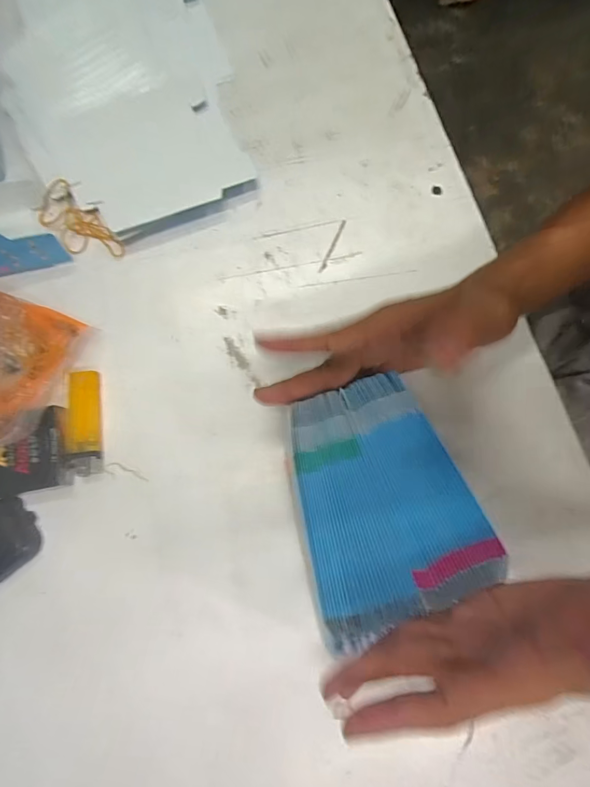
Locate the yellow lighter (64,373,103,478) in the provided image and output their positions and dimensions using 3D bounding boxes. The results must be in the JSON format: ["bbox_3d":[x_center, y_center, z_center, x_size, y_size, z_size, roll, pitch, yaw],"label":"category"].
[{"bbox_3d":[-0.164,0.022,0.323,0.023,0.008,0.081,-5,79,-1],"label":"yellow lighter"}]

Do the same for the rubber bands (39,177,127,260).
[{"bbox_3d":[-0.187,-0.145,0.359,0.086,0.012,0.041,44,82,8],"label":"rubber bands"}]

